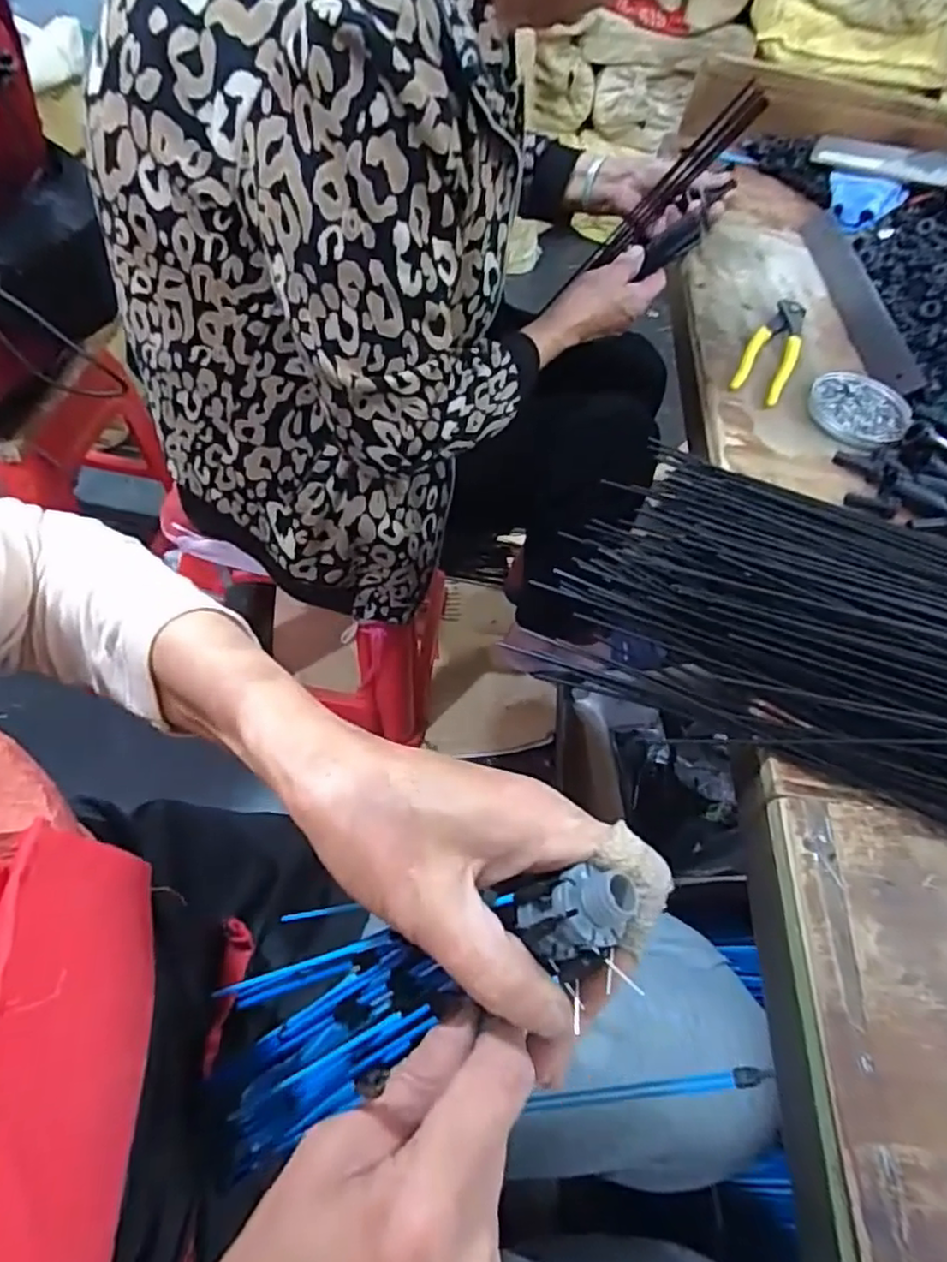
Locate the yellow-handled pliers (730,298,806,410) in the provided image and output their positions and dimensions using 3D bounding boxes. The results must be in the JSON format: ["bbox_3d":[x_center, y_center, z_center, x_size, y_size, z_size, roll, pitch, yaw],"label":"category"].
[{"bbox_3d":[0.286,-0.270,0.641,0.045,0.011,0.163,25,59,14],"label":"yellow-handled pliers"}]

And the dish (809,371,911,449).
[{"bbox_3d":[0.347,-0.200,0.608,0.086,0.013,0.085,1,56,-1],"label":"dish"}]

